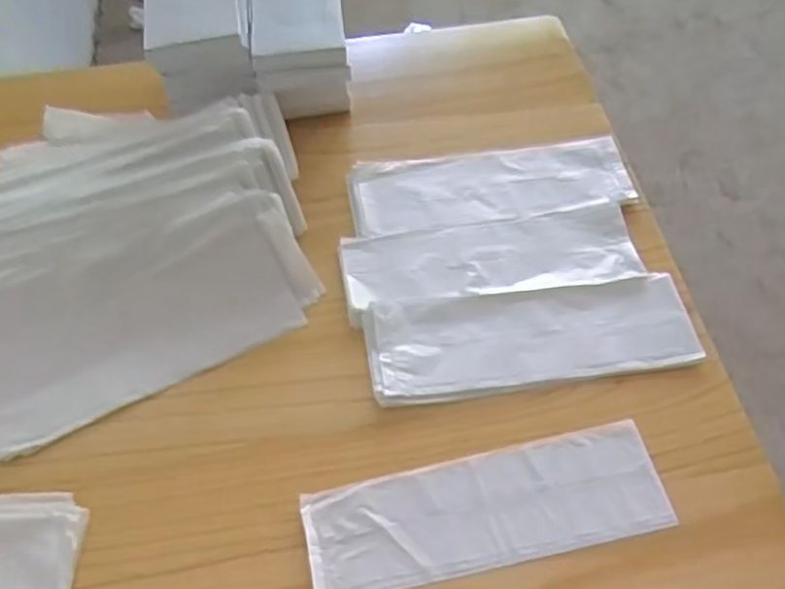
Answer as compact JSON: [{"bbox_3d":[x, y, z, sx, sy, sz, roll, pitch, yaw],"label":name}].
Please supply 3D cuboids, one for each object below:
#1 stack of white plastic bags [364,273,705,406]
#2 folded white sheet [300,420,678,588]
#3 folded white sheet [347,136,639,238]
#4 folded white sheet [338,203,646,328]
[{"bbox_3d":[0.109,0.033,0.567,0.252,0.010,0.088,-5,56,-3],"label":"stack of white plastic bags"},{"bbox_3d":[0.065,0.148,0.496,0.245,0.009,0.077,-10,57,-7],"label":"folded white sheet"},{"bbox_3d":[0.089,-0.102,0.657,0.251,0.011,0.084,-7,56,-4],"label":"folded white sheet"},{"bbox_3d":[0.082,-0.034,0.612,0.245,0.009,0.087,-8,56,-5],"label":"folded white sheet"}]

